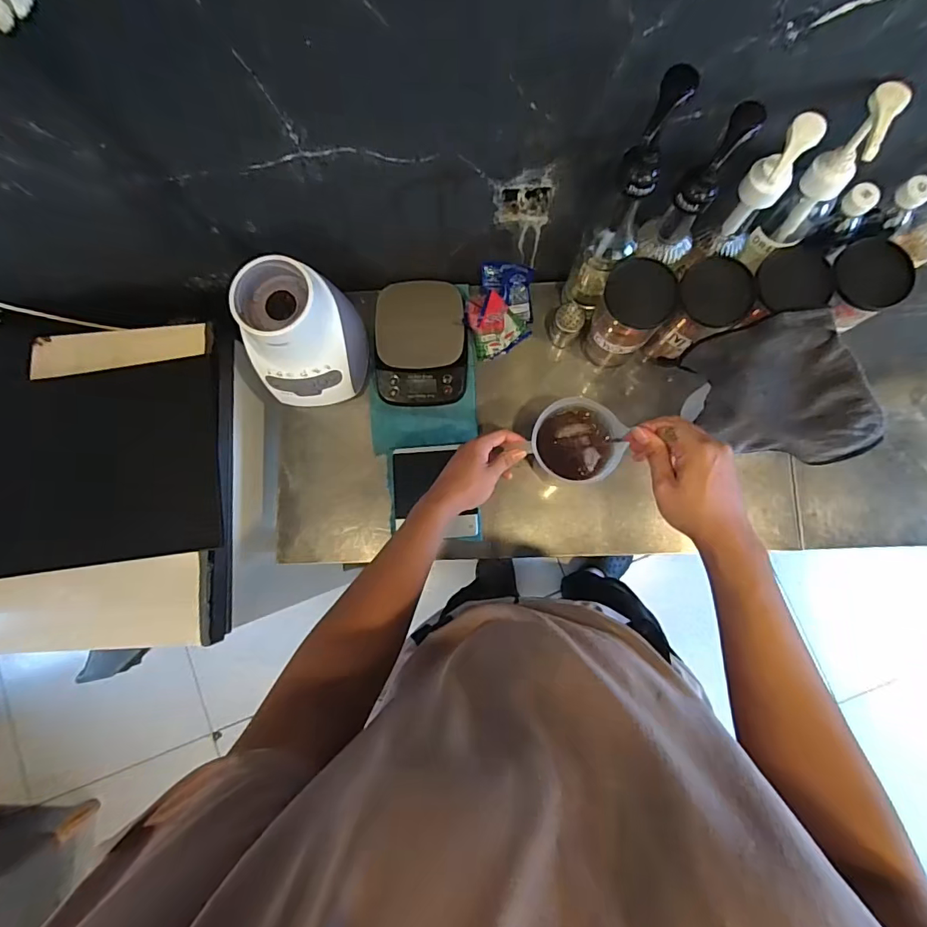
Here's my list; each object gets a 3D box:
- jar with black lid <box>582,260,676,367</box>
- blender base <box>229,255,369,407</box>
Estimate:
[{"bbox_3d":[0.235,-0.211,0.698,0.088,0.195,0.083,0,84,3],"label":"jar with black lid"},{"bbox_3d":[-0.236,-0.179,0.706,0.148,0.186,0.164,6,84,3],"label":"blender base"}]

